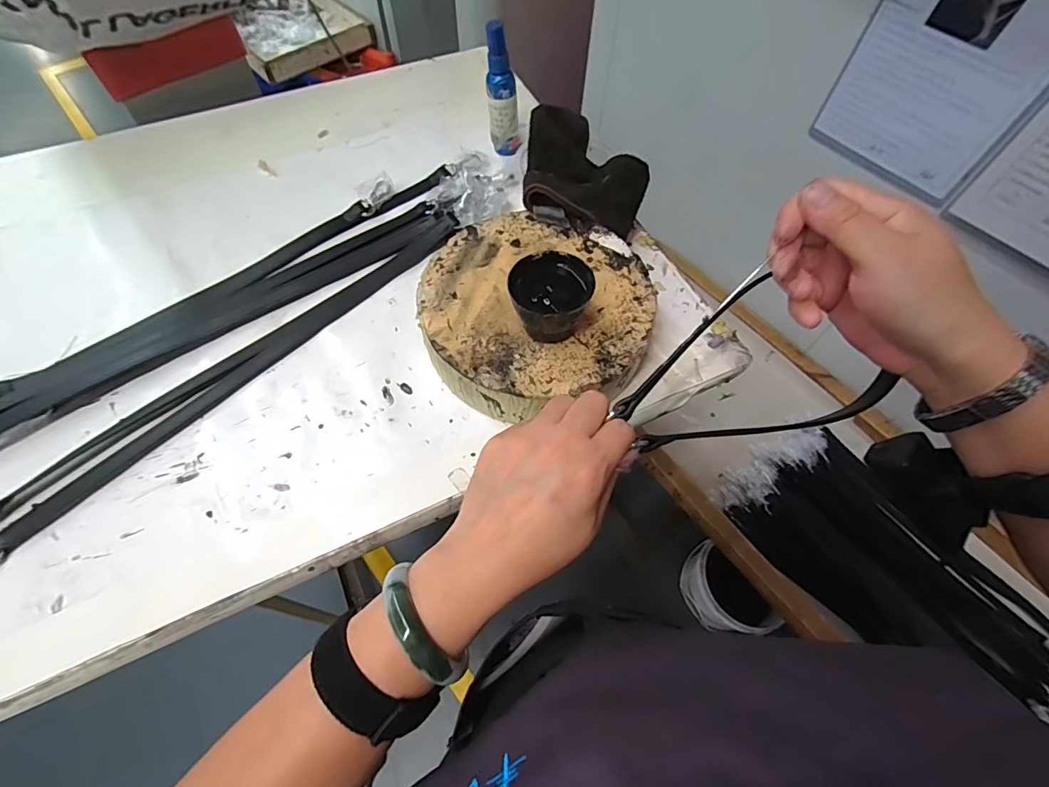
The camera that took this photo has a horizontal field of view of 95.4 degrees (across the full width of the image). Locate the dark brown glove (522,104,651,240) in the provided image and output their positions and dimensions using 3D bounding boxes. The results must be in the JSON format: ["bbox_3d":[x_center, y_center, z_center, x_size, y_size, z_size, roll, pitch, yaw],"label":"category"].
[{"bbox_3d":[0.061,-0.220,0.471,0.122,0.040,0.128,10,61,4],"label":"dark brown glove"}]

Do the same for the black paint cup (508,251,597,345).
[{"bbox_3d":[0.019,-0.073,0.375,0.061,0.046,0.059,1,61,-1],"label":"black paint cup"}]

